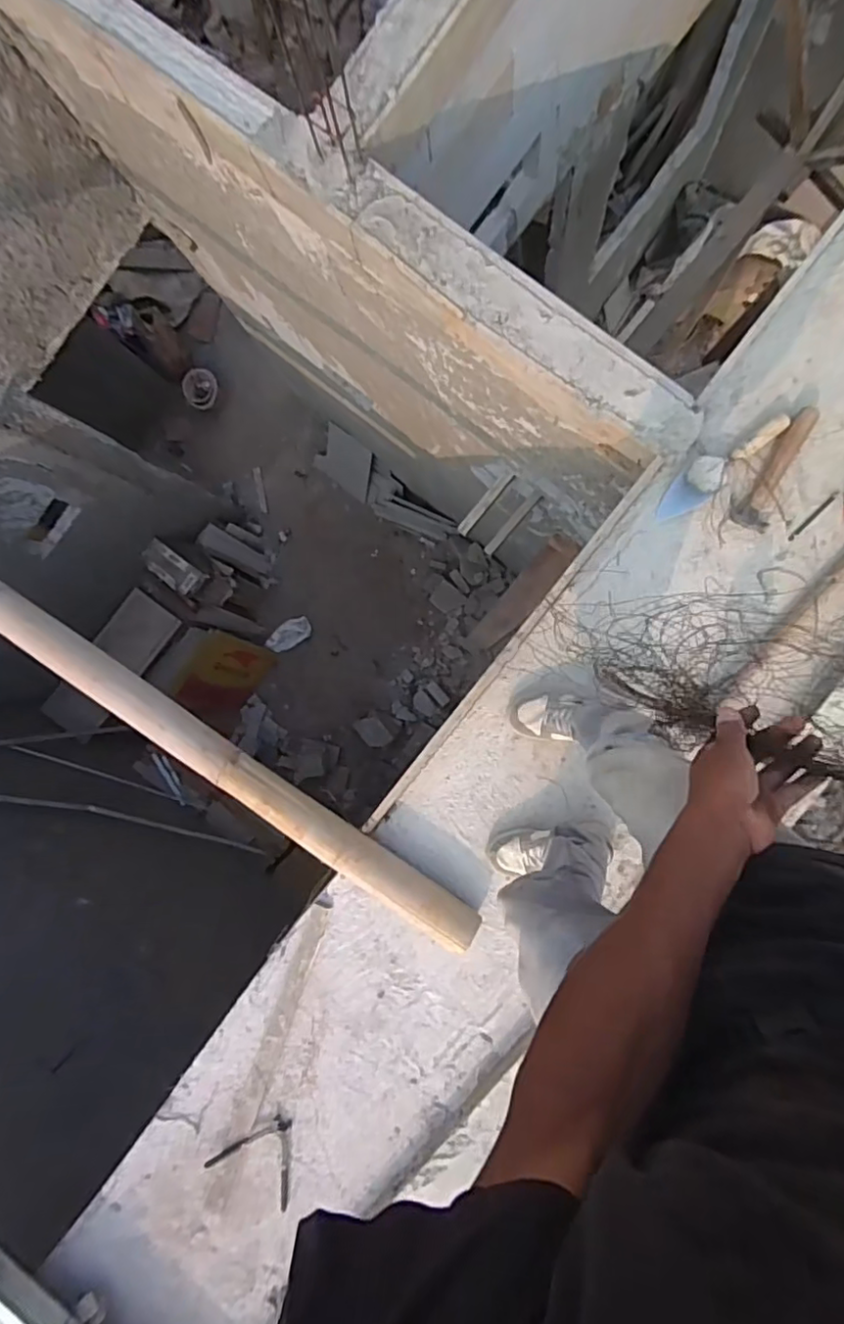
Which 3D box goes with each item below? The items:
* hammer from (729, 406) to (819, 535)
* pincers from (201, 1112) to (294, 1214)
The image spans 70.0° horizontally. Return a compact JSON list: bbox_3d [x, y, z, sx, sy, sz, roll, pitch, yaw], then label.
[{"bbox_3d":[0.708,-0.394,1.216,0.079,0.026,0.253,24,95,5],"label":"hammer"},{"bbox_3d":[-0.374,1.170,1.436,0.213,0.032,0.199,0,92,7],"label":"pincers"}]

